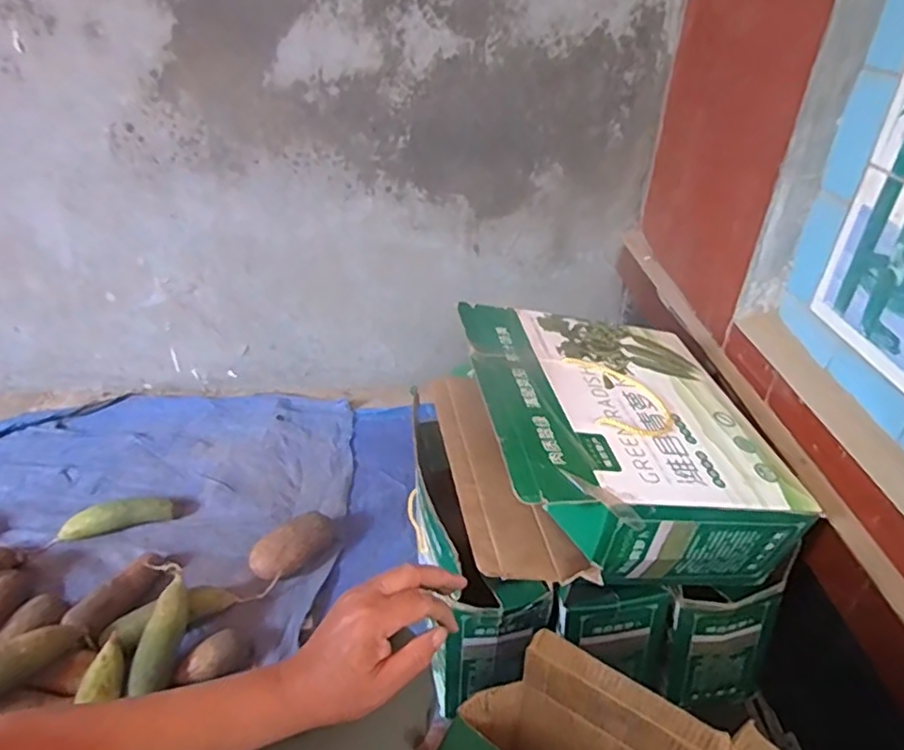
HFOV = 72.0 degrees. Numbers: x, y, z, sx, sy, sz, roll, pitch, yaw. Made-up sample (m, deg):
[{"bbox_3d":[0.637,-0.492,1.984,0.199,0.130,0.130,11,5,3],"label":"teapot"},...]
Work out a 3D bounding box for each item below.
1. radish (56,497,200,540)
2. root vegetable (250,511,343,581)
[{"bbox_3d":[-0.593,0.254,1.139,0.227,0.046,0.041,-11,37,-19],"label":"radish"},{"bbox_3d":[-0.272,0.297,1.089,0.085,0.057,0.156,26,41,30],"label":"root vegetable"}]

